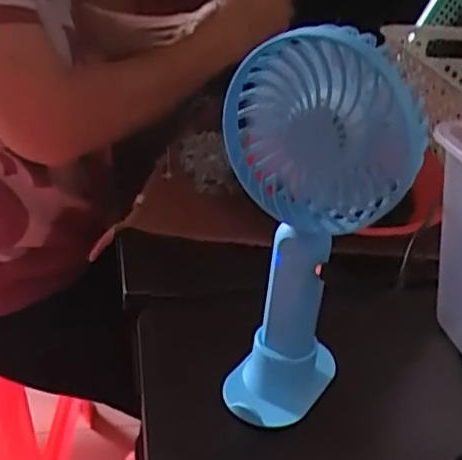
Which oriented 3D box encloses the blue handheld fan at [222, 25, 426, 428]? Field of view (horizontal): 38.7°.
[{"bbox_3d":[0.042,0.006,0.362,0.099,0.215,0.071,6,31,3],"label":"blue handheld fan"}]

